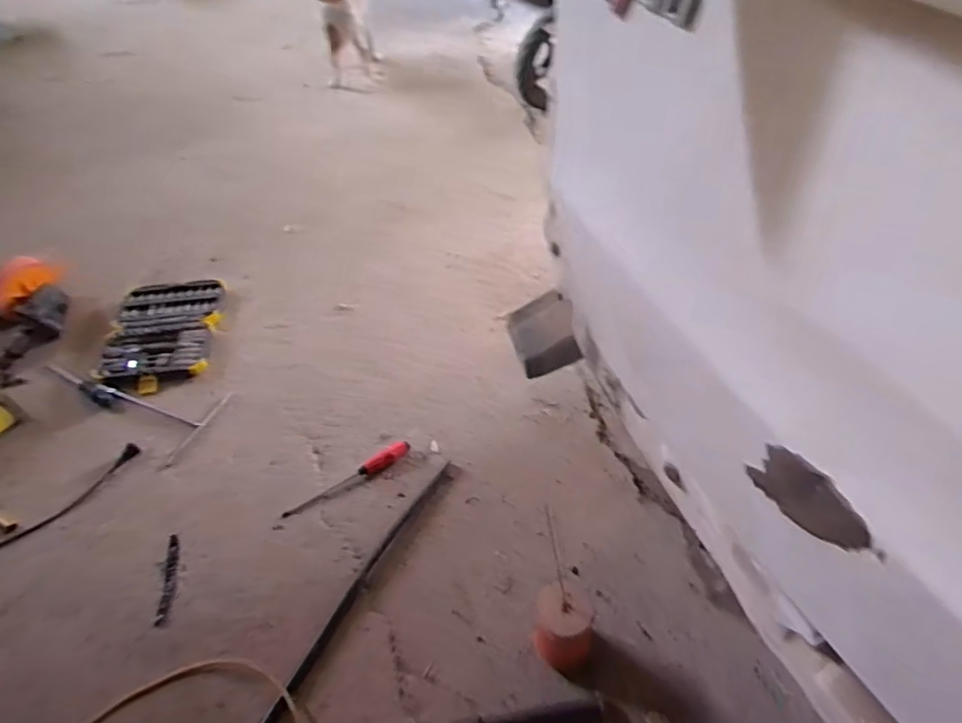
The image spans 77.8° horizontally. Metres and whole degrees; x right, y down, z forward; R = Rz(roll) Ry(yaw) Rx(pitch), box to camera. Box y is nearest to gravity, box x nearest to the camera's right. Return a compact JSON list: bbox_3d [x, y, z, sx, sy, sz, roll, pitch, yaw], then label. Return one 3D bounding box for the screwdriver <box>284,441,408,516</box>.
[{"bbox_3d":[-0.251,0.220,1.132,0.260,0.029,0.039,-29,54,-19],"label":"screwdriver"}]

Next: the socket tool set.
[{"bbox_3d":[-0.760,-0.077,1.428,0.262,0.043,0.364,-6,49,-1],"label":"socket tool set"}]

